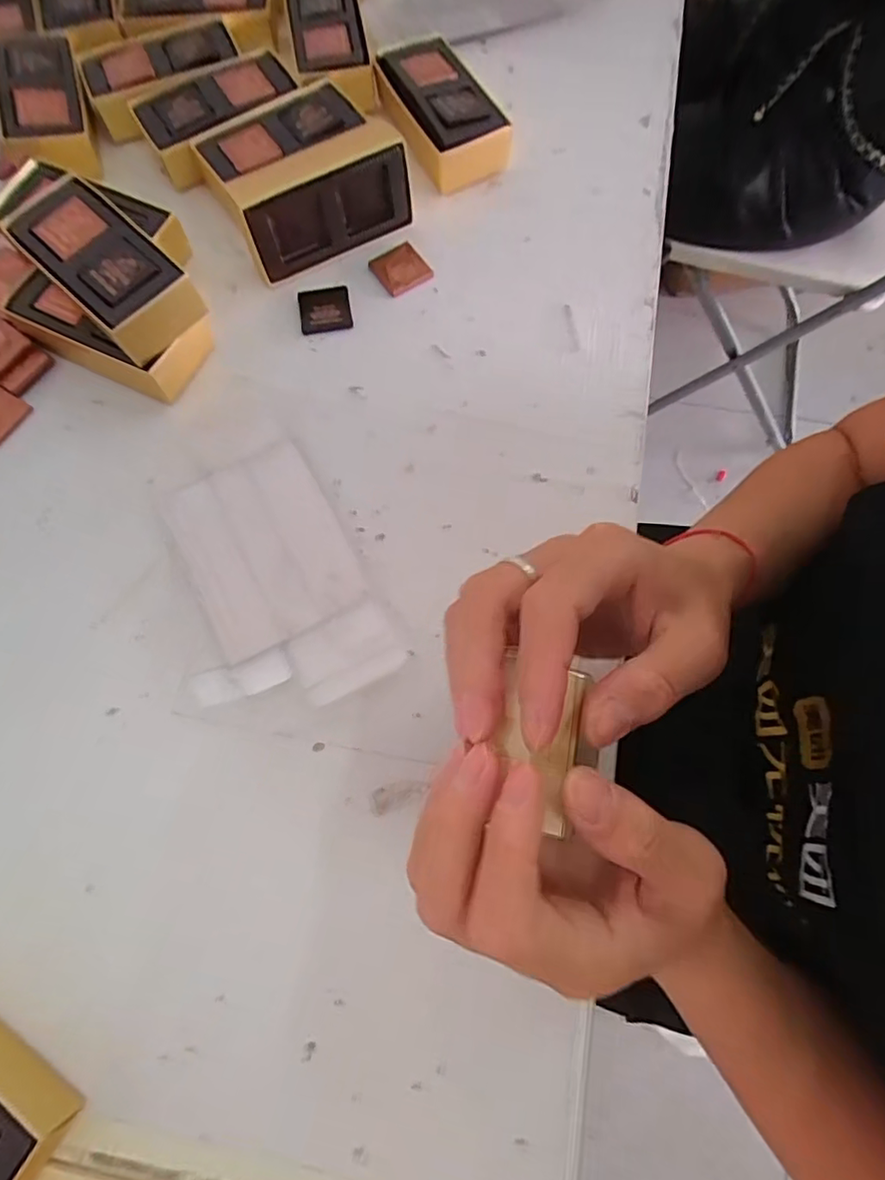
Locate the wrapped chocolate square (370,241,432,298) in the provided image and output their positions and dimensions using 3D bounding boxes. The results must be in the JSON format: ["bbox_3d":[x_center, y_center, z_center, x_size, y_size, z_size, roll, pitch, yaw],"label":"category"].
[{"bbox_3d":[-0.027,-0.218,0.398,0.033,0.004,0.033,-36,75,-11],"label":"wrapped chocolate square"}]

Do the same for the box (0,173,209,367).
[{"bbox_3d":[-0.198,-0.189,0.341,0.122,0.025,0.054,42,77,14],"label":"box"}]

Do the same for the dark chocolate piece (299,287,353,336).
[{"bbox_3d":[-0.078,-0.187,0.388,0.034,0.004,0.036,-9,72,-3],"label":"dark chocolate piece"}]

